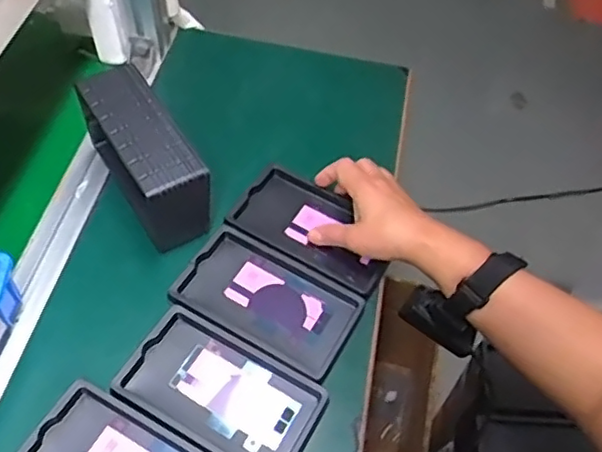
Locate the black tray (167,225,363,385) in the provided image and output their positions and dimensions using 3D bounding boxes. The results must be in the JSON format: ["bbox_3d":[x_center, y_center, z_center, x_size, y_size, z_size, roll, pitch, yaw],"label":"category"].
[{"bbox_3d":[-0.030,0.070,0.576,0.159,0.013,0.095,27,57,13],"label":"black tray"}]

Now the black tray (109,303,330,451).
[{"bbox_3d":[-0.066,0.140,0.521,0.159,0.015,0.095,28,57,14],"label":"black tray"}]

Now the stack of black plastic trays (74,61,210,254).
[{"bbox_3d":[-0.147,-0.062,0.603,0.067,0.100,0.168,-28,62,-22],"label":"stack of black plastic trays"}]

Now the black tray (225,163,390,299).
[{"bbox_3d":[0.016,0.002,0.620,0.158,0.017,0.095,29,58,14],"label":"black tray"}]

